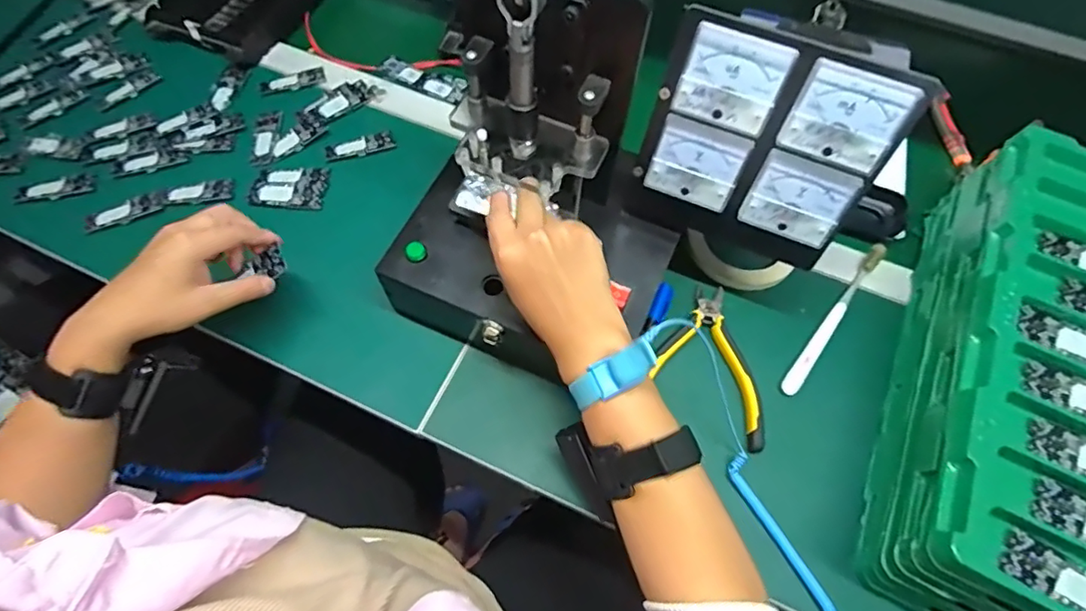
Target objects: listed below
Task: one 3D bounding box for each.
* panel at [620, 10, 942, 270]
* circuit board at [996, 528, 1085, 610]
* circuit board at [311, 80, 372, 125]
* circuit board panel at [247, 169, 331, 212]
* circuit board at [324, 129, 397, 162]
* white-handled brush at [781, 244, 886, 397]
[{"bbox_3d":[0.152,-0.110,0.391,0.154,0.162,0.030,23,44,7],"label":"panel"},{"bbox_3d":[0.311,0.166,0.324,0.076,0.006,0.028,33,68,14],"label":"circuit board"},{"bbox_3d":[-0.225,-0.228,0.605,0.065,0.006,0.036,-39,71,-18],"label":"circuit board"},{"bbox_3d":[-0.257,-0.121,0.554,0.071,0.007,0.049,1,64,-1],"label":"circuit board panel"},{"bbox_3d":[-0.193,-0.168,0.577,0.071,0.004,0.024,-18,66,-10],"label":"circuit board"},{"bbox_3d":[0.267,0.011,0.500,0.015,0.018,0.183,37,69,15],"label":"white-handled brush"}]

